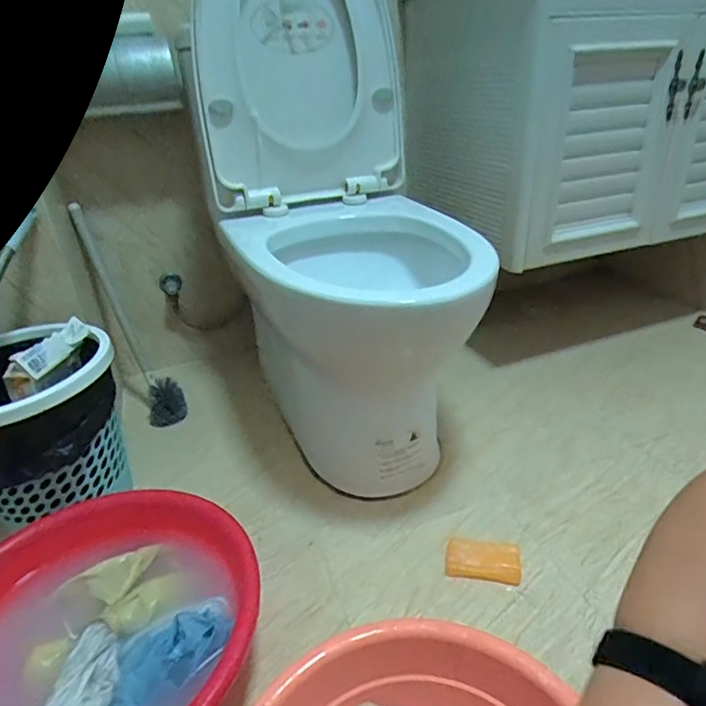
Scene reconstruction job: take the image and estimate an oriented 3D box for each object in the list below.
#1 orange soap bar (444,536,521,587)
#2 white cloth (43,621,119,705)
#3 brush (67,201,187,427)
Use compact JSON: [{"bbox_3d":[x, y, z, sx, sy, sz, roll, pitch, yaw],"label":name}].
[{"bbox_3d":[0.185,0.290,0.721,0.103,0.020,0.065,3,30,10],"label":"orange soap bar"},{"bbox_3d":[-0.281,0.348,0.510,0.071,0.024,0.151,-1,28,4],"label":"white cloth"},{"bbox_3d":[-0.484,-0.071,1.066,0.066,0.490,0.105,-25,-5,-33],"label":"brush"}]

